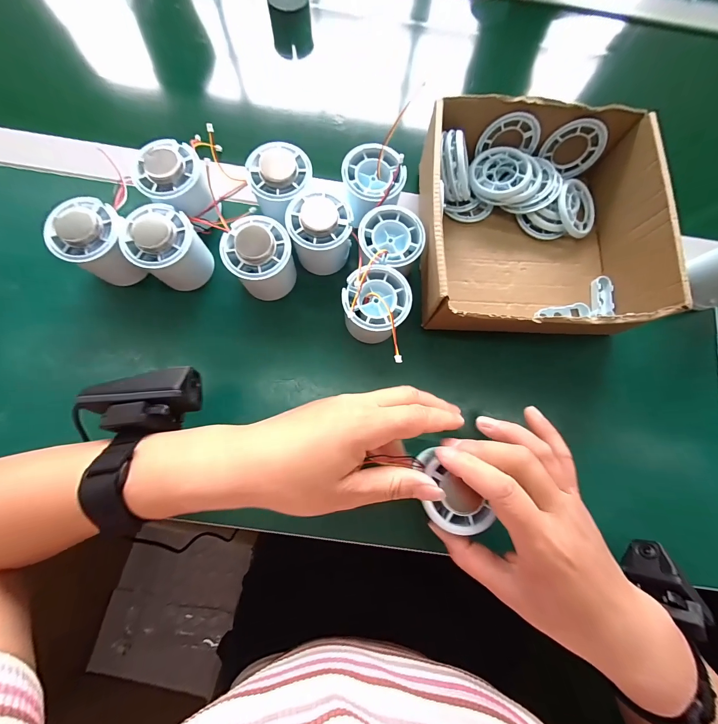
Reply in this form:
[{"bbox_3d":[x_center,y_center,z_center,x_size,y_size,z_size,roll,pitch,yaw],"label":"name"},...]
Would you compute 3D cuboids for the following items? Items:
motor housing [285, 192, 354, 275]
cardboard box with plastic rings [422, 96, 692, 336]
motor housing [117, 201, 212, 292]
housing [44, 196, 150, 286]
[{"bbox_3d":[-0.033,-0.113,0.281,0.052,0.045,0.051,-19,82,-6],"label":"motor housing"},{"bbox_3d":[0.154,-0.126,0.284,0.191,0.074,0.201,2,81,-3],"label":"cardboard box with plastic rings"},{"bbox_3d":[-0.161,-0.097,0.270,0.055,0.059,0.052,0,81,-3],"label":"motor housing"},{"bbox_3d":[-0.216,-0.101,0.269,0.058,0.058,0.056,-3,81,-3],"label":"housing"}]

